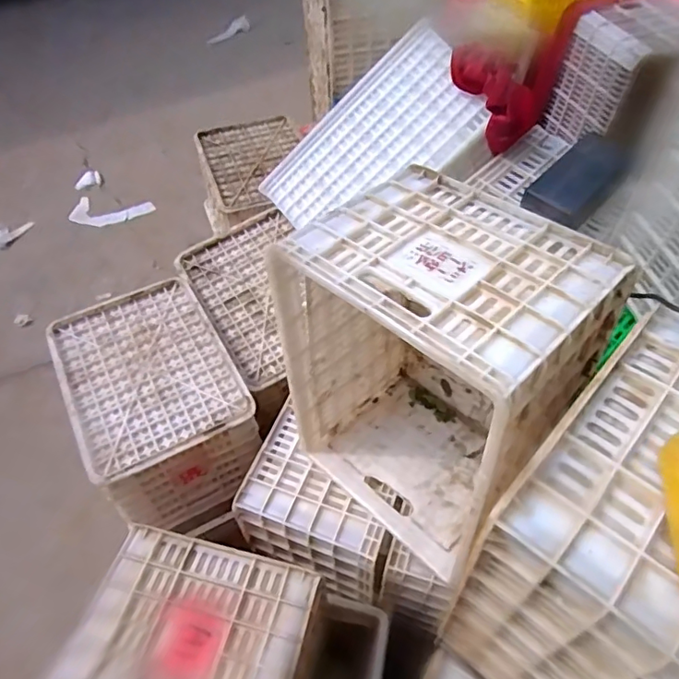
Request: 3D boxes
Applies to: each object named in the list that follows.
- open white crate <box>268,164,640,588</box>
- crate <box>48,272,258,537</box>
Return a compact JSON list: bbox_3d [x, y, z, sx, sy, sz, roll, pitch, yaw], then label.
[{"bbox_3d":[0.140,0.056,0.854,0.290,0.517,0.360,-36,59,-25],"label":"open white crate"},{"bbox_3d":[-0.411,0.143,1.252,0.330,0.270,0.466,-24,55,-18],"label":"crate"}]

